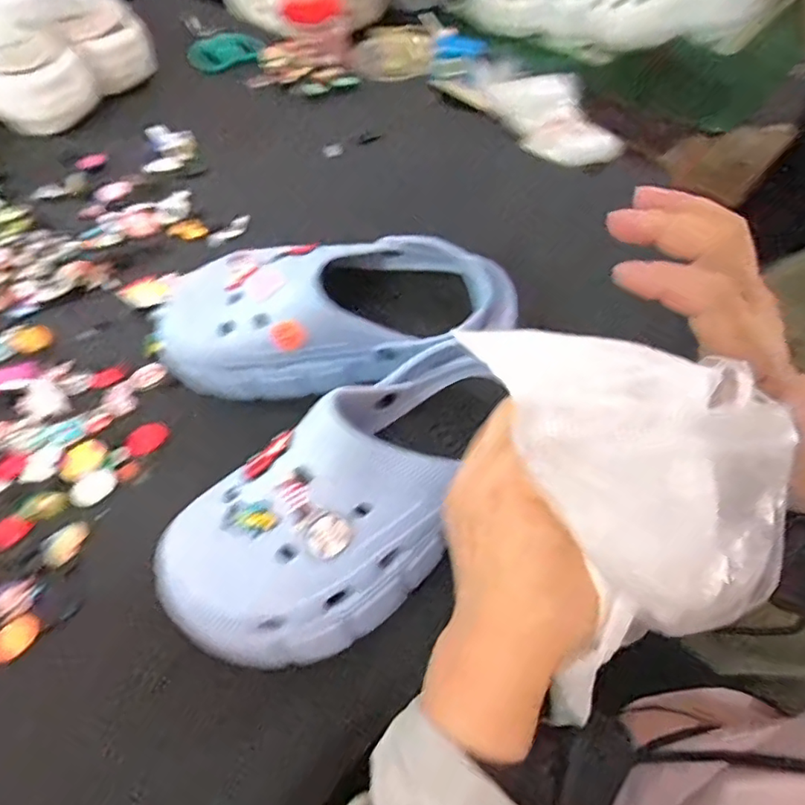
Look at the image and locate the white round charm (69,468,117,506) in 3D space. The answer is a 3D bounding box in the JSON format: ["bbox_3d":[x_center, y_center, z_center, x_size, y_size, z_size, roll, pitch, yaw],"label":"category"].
[{"bbox_3d":[-0.227,0.063,0.418,0.023,0.005,0.032,36,64,22],"label":"white round charm"}]

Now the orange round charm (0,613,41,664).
[{"bbox_3d":[-0.245,0.149,0.359,0.019,0.009,0.031,23,60,16],"label":"orange round charm"}]

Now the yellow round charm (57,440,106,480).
[{"bbox_3d":[-0.241,0.041,0.428,0.032,0.005,0.029,-26,59,-15],"label":"yellow round charm"}]

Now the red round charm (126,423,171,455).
[{"bbox_3d":[-0.197,0.027,0.439,0.032,0.005,0.026,-34,62,-20],"label":"red round charm"}]

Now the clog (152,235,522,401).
[{"bbox_3d":[-0.048,-0.066,0.420,0.260,0.087,0.082,-3,56,-1],"label":"clog"}]

